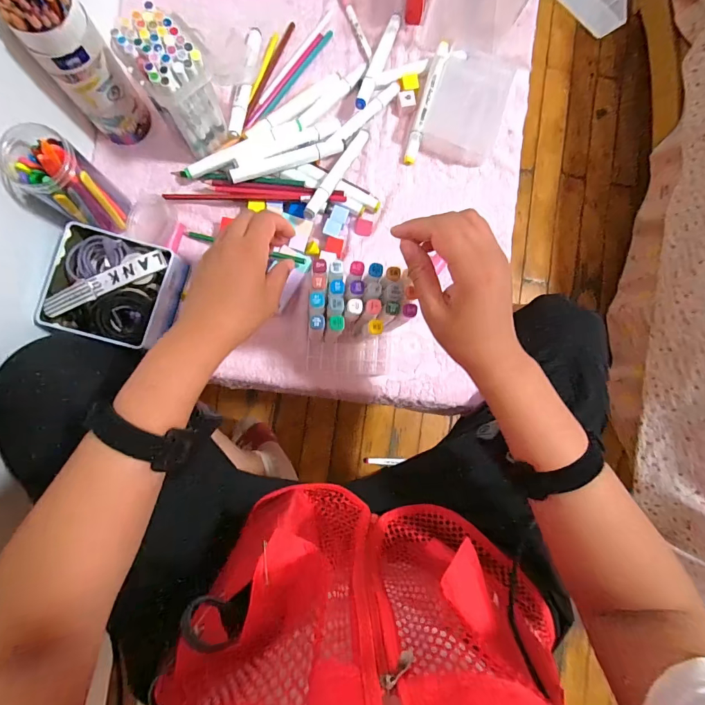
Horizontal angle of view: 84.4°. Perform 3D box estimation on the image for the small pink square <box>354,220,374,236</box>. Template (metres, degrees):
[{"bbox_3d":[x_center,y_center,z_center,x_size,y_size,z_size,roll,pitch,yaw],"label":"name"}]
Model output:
[{"bbox_3d":[0.015,-0.163,0.507,0.022,0.004,0.020,13,87,-4],"label":"small pink square"}]

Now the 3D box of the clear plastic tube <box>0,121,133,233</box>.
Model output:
[{"bbox_3d":[-0.303,-0.175,0.415,0.065,0.137,0.069,0,88,-4],"label":"clear plastic tube"}]

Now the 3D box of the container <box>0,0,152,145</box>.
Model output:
[{"bbox_3d":[-0.277,-0.297,0.413,0.060,0.183,0.056,0,88,-4],"label":"container"}]

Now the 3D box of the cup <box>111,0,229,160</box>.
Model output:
[{"bbox_3d":[-0.187,-0.291,0.431,0.070,0.128,0.074,0,88,-4],"label":"cup"}]

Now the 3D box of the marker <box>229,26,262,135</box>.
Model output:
[{"bbox_3d":[-0.135,-0.345,0.493,0.017,0.019,0.150,9,88,-4],"label":"marker"}]

